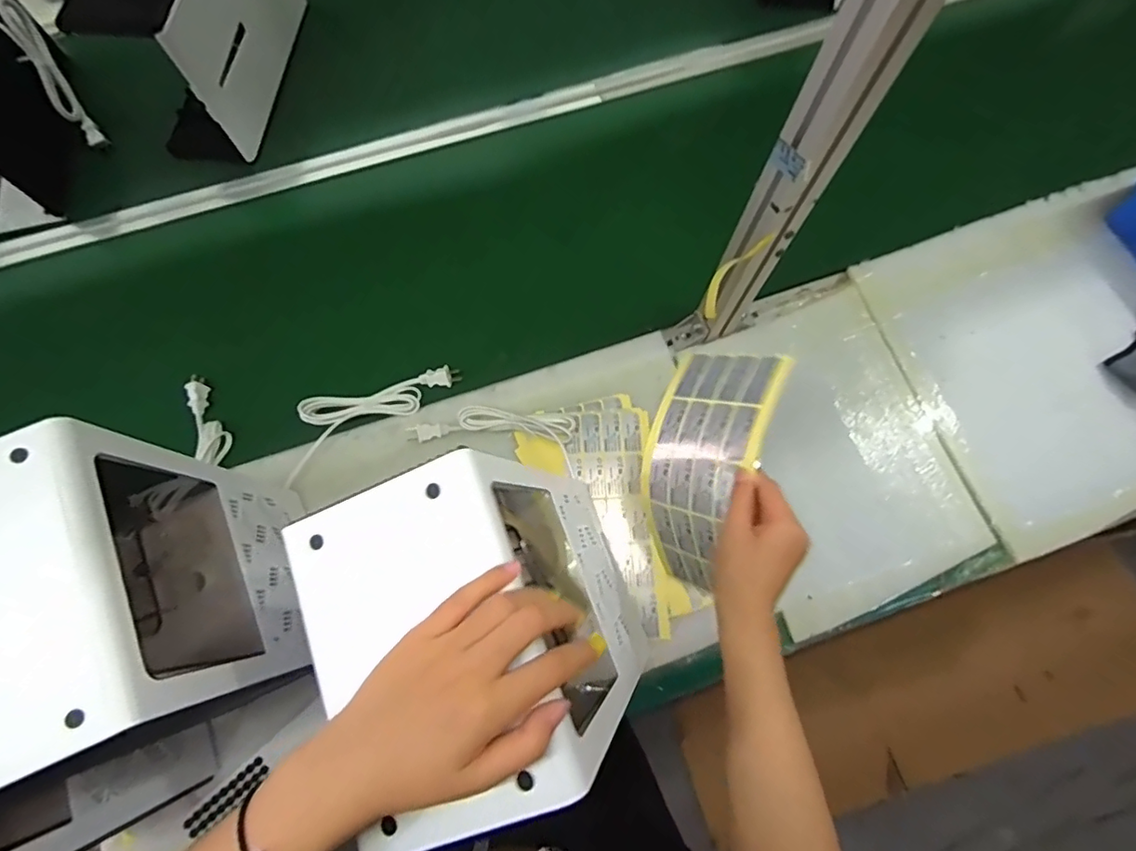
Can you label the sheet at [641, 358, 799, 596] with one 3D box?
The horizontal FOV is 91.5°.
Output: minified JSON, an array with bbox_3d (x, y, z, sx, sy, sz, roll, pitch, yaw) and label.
[{"bbox_3d":[0.151,0.048,0.558,0.128,0.096,0.227,8,77,48],"label":"sheet"}]

